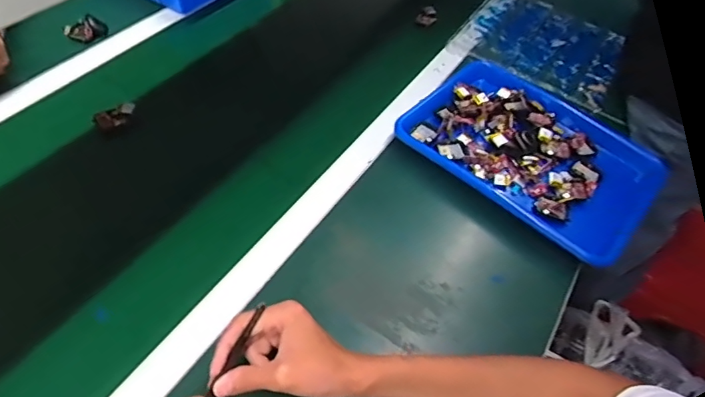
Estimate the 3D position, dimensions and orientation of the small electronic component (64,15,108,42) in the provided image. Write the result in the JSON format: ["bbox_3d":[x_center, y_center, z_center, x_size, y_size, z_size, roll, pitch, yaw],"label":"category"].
[{"bbox_3d":[-0.429,-0.274,0.828,0.062,0.023,0.040,-25,57,-25],"label":"small electronic component"}]

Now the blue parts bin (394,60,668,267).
[{"bbox_3d":[0.260,-0.065,0.748,0.343,0.050,0.267,35,55,22],"label":"blue parts bin"}]

